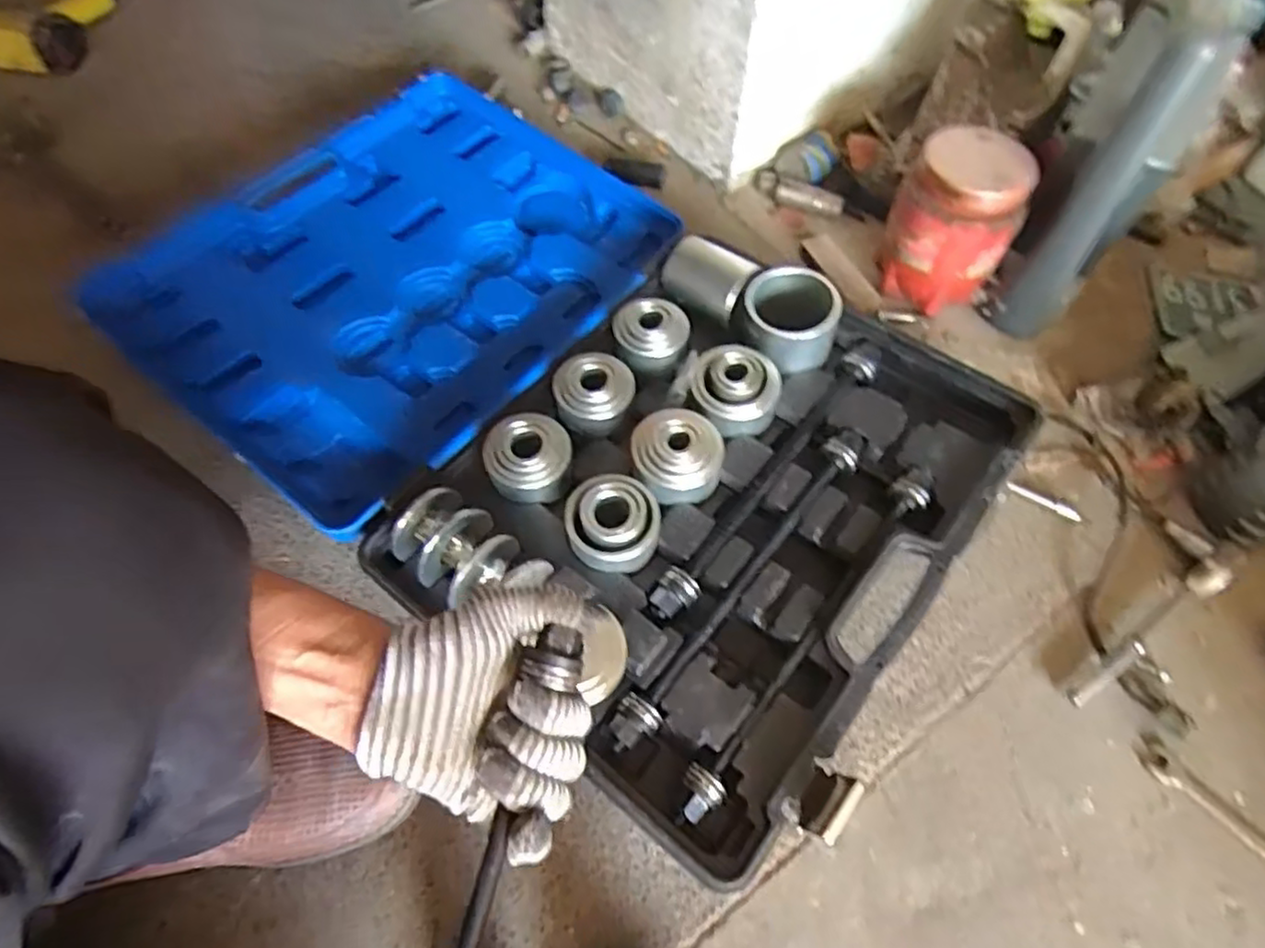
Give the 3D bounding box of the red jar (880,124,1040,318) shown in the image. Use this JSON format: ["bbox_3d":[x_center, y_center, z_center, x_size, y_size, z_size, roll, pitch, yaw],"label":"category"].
[{"bbox_3d":[0.332,-0.259,0.740,0.121,0.149,0.097,25,62,13],"label":"red jar"}]

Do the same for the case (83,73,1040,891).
[{"bbox_3d":[-0.078,-0.090,0.693,0.801,0.129,0.494,35,65,20],"label":"case"}]

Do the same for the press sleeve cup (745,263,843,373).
[{"bbox_3d":[0.153,-0.151,0.686,0.085,0.065,0.082,1,60,-1],"label":"press sleeve cup"}]

